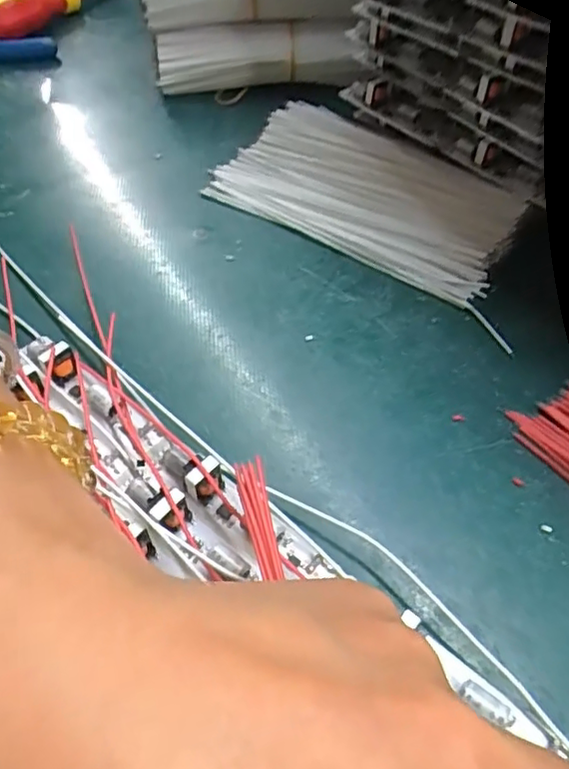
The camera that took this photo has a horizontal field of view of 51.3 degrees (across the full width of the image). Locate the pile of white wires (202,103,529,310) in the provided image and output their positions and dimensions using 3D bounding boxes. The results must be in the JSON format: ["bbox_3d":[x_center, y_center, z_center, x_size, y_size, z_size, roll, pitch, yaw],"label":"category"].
[{"bbox_3d":[0.038,-0.091,0.279,0.136,0.014,0.075,28,58,19],"label":"pile of white wires"}]

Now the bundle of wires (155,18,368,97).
[{"bbox_3d":[-0.012,-0.179,0.325,0.110,0.031,0.028,0,53,-1],"label":"bundle of wires"}]

